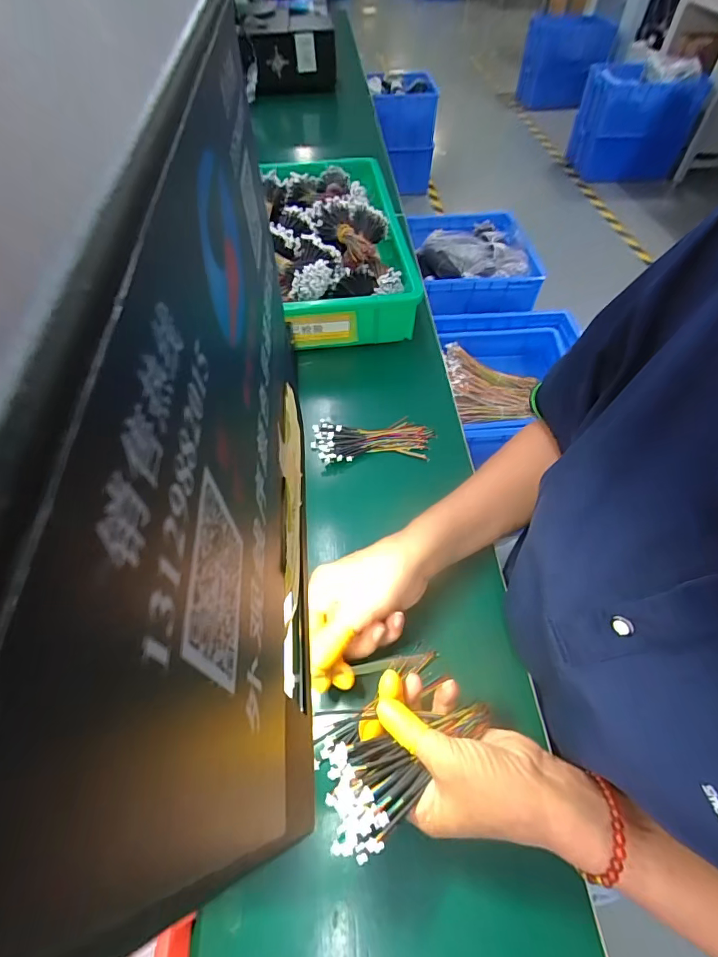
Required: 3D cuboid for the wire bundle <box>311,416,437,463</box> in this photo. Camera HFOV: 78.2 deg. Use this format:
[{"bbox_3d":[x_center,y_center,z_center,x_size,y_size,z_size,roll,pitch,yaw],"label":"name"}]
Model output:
[{"bbox_3d":[0.016,-0.042,0.483,0.131,0.018,0.059,0,54,0],"label":"wire bundle"}]

